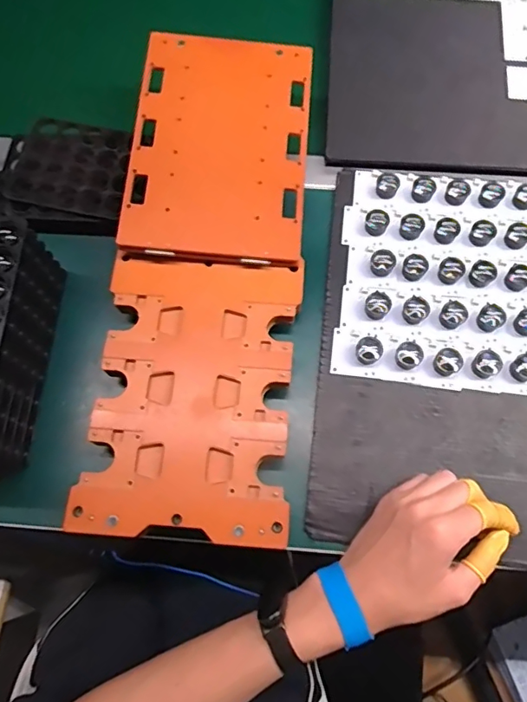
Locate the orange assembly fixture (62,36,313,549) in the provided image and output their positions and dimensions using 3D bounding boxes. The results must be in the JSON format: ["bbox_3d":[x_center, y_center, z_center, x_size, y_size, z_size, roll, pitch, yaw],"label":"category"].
[{"bbox_3d":[-0.049,-0.077,0.451,0.164,0.056,0.462,4,71,2],"label":"orange assembly fixture"}]

